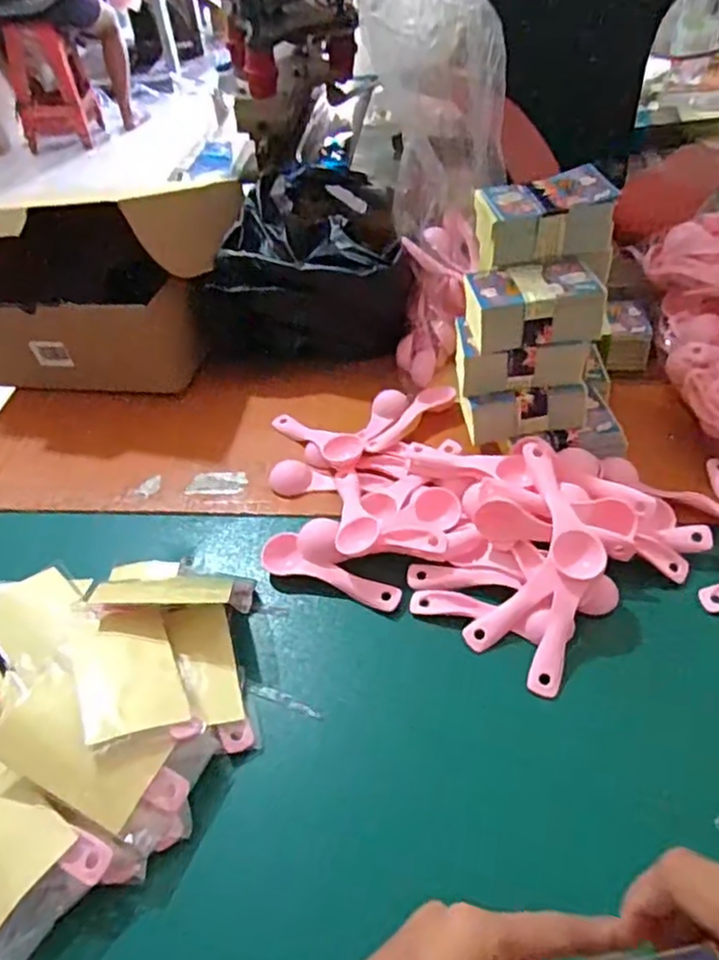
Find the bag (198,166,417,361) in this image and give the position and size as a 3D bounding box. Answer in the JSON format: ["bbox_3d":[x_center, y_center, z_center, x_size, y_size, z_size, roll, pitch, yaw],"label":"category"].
[{"bbox_3d":[-0.043,-0.249,0.729,0.205,0.118,0.241,3,47,7],"label":"bag"}]

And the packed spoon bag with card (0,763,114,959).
[{"bbox_3d":[-0.199,0.201,0.371,0.110,0.015,0.064,26,53,30],"label":"packed spoon bag with card"}]

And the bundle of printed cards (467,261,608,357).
[{"bbox_3d":[0.132,-0.135,0.512,0.101,0.040,0.067,-3,47,2],"label":"bundle of printed cards"}]

